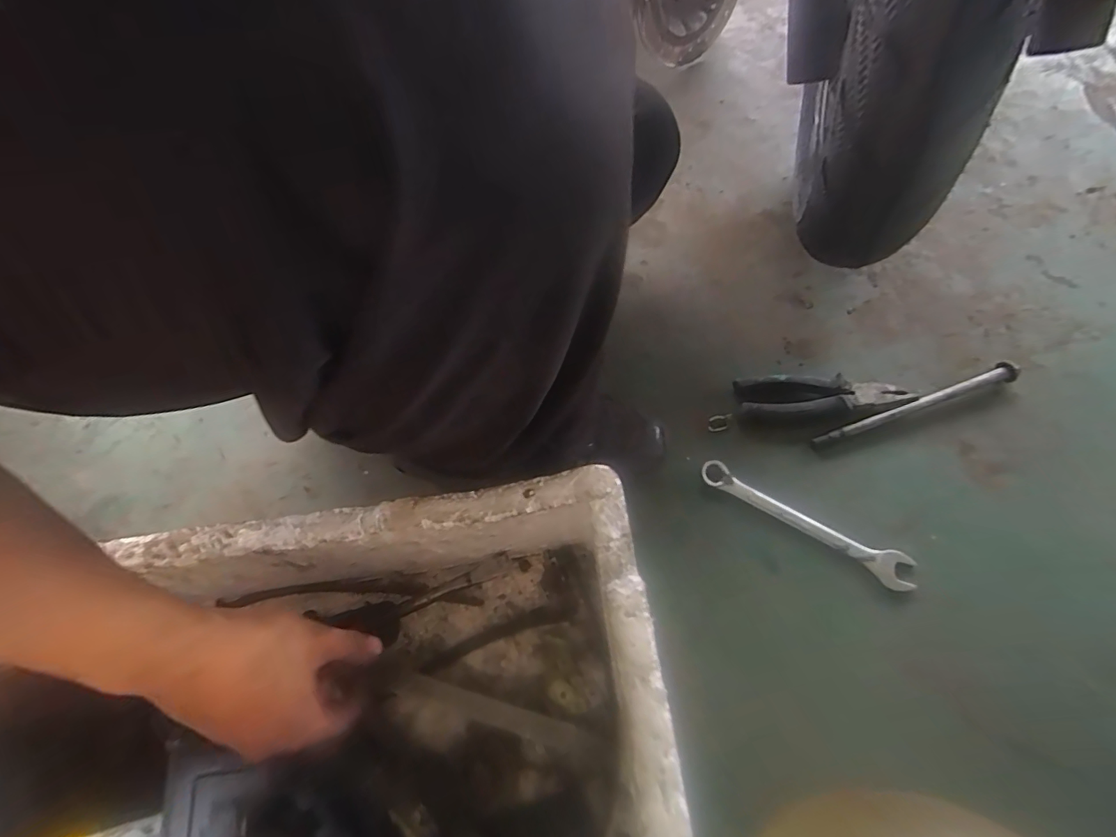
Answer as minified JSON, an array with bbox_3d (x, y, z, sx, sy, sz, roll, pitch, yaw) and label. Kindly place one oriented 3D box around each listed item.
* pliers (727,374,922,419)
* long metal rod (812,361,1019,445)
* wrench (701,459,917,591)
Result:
[{"bbox_3d":[0.270,-0.025,0.532,0.163,0.017,0.046,-4,62,2],"label":"pliers"},{"bbox_3d":[0.366,-0.013,0.520,0.221,0.018,0.018,-20,63,-6],"label":"long metal rod"},{"bbox_3d":[0.231,0.094,0.482,0.199,0.007,0.028,29,68,18],"label":"wrench"}]

